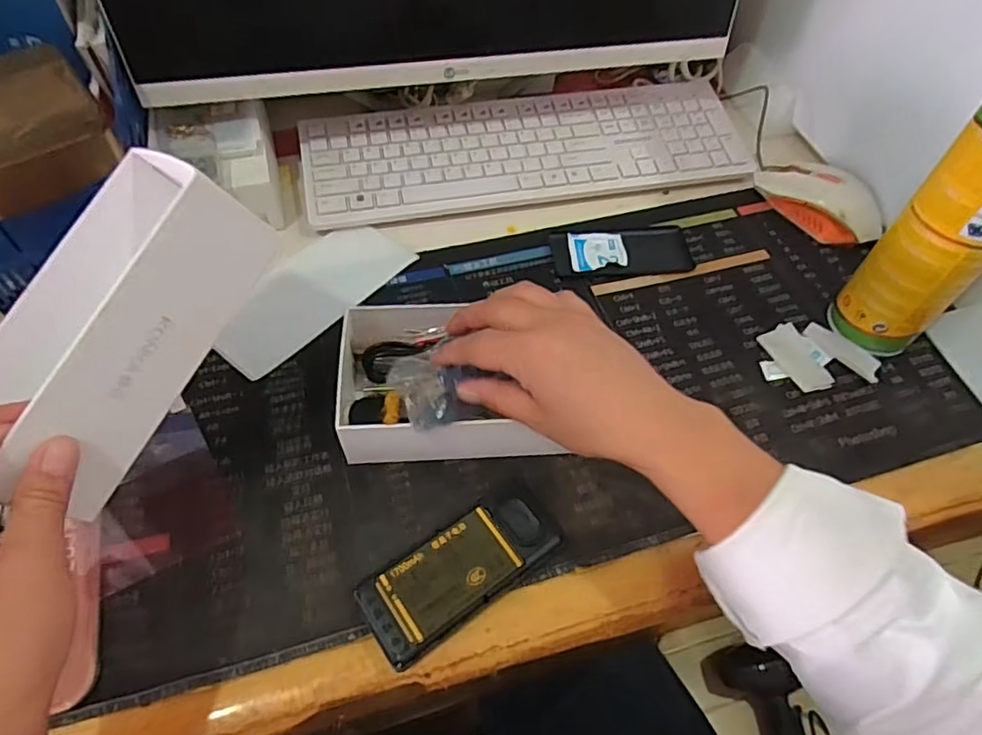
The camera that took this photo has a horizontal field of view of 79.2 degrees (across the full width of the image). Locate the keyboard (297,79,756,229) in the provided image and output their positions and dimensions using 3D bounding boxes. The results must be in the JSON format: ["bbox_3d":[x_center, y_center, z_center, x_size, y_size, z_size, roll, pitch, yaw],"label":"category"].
[{"bbox_3d":[0.037,-0.214,0.579,0.424,0.019,0.131,-9,58,-9],"label":"keyboard"}]

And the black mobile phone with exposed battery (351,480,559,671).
[{"bbox_3d":[-0.016,0.121,0.361,0.124,0.022,0.051,-32,64,-21],"label":"black mobile phone with exposed battery"}]

